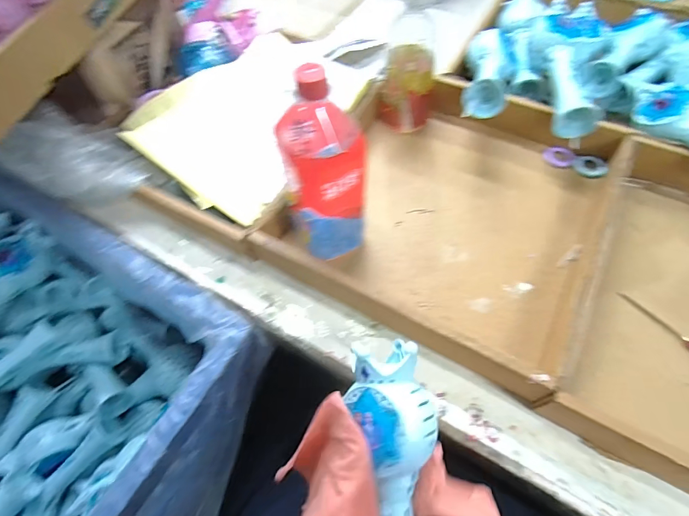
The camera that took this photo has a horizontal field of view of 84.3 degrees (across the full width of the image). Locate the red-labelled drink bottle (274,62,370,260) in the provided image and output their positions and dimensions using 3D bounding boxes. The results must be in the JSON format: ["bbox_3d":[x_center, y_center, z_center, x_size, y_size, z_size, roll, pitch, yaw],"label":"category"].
[{"bbox_3d":[-0.024,-0.077,0.392,0.089,0.220,0.077,14,62,13],"label":"red-labelled drink bottle"}]

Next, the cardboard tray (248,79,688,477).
[{"bbox_3d":[0.280,-0.001,0.428,0.689,0.062,0.373,26,65,18],"label":"cardboard tray"}]

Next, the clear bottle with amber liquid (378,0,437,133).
[{"bbox_3d":[0.087,-0.260,0.520,0.074,0.180,0.060,5,61,8],"label":"clear bottle with amber liquid"}]

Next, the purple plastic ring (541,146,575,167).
[{"bbox_3d":[0.303,-0.143,0.537,0.042,0.004,0.039,-2,60,3],"label":"purple plastic ring"}]

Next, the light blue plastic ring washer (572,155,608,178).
[{"bbox_3d":[0.338,-0.128,0.524,0.044,0.009,0.044,-2,60,3],"label":"light blue plastic ring washer"}]

